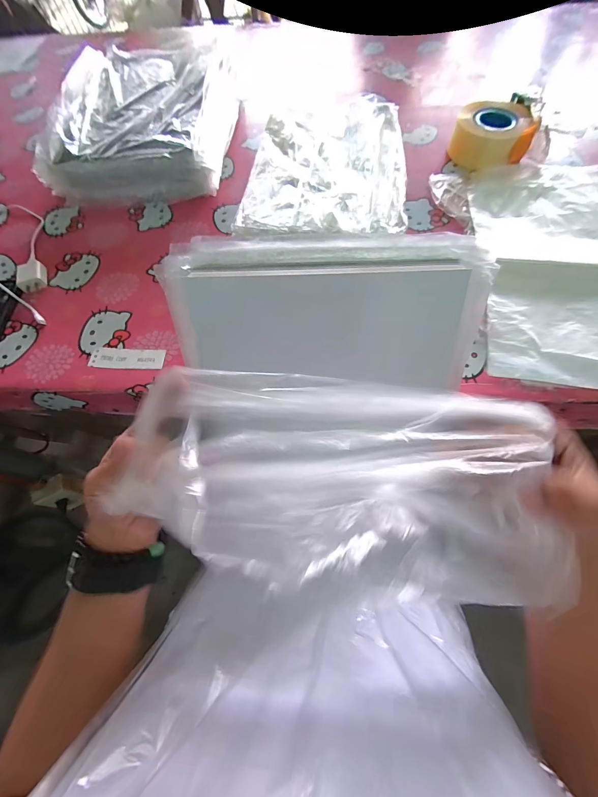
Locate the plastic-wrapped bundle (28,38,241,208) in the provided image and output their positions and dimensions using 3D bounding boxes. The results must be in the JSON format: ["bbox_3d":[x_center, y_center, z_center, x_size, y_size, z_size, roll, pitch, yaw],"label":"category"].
[{"bbox_3d":[-0.292,-0.543,0.614,0.321,0.091,0.385,3,65,5],"label":"plastic-wrapped bundle"}]

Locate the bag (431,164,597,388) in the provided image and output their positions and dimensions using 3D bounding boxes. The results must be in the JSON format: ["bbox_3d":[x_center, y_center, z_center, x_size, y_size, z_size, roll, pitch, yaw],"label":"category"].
[{"bbox_3d":[0.413,-0.202,0.450,0.359,0.021,0.425,4,66,6],"label":"bag"}]

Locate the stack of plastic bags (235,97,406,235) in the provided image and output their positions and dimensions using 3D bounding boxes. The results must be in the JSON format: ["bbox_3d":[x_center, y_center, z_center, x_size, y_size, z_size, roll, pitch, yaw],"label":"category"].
[{"bbox_3d":[0.051,-0.406,0.553,0.263,0.046,0.341,5,66,6],"label":"stack of plastic bags"}]

